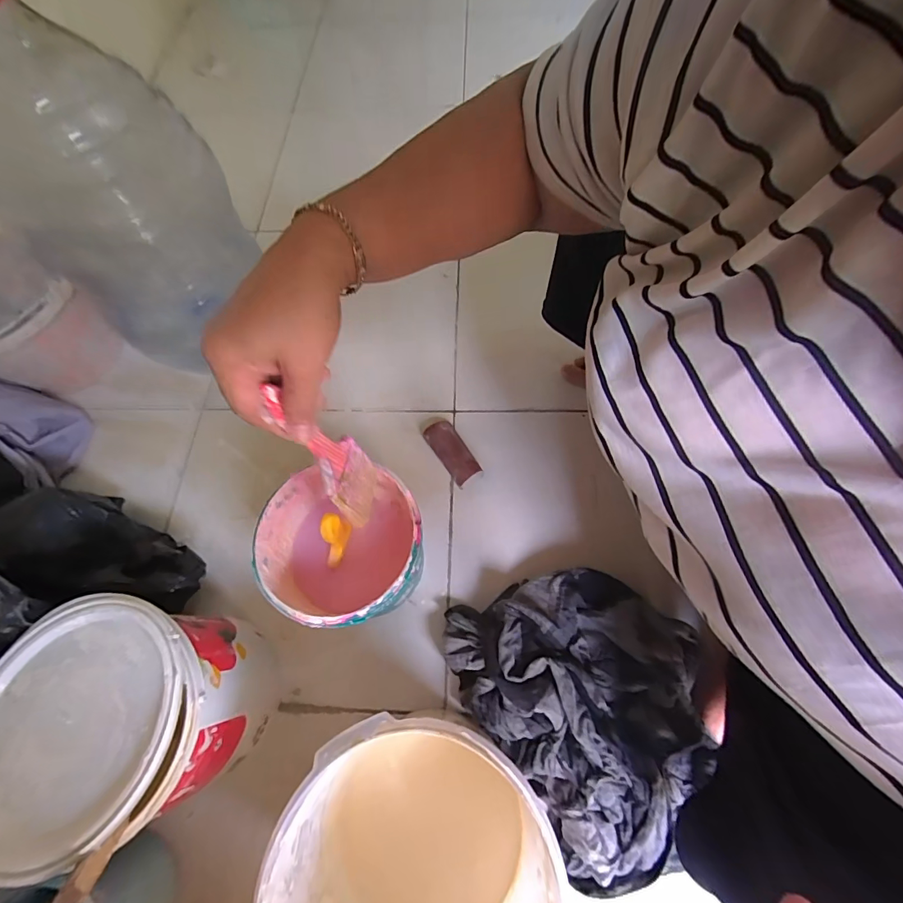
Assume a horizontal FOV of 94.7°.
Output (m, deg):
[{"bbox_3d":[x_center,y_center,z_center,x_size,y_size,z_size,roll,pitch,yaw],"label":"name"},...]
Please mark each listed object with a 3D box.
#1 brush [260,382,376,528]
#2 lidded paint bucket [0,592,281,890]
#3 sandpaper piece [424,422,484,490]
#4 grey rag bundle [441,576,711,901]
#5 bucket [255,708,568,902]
[{"bbox_3d":[-0.097,0.005,0.337,0.028,0.171,0.053,29,70,28],"label":"brush"},{"bbox_3d":[-0.284,0.239,0.398,0.166,0.210,0.166,-1,66,2],"label":"lidded paint bucket"},{"bbox_3d":[0.000,0.003,0.589,0.041,0.038,0.096,-28,68,-10],"label":"sandpaper piece"},{"bbox_3d":[0.140,0.271,0.443,0.236,0.087,0.275,-20,67,-6],"label":"grey rag bundle"},{"bbox_3d":[-0.024,0.332,0.353,0.198,0.186,0.198,-1,66,2],"label":"bucket"}]

